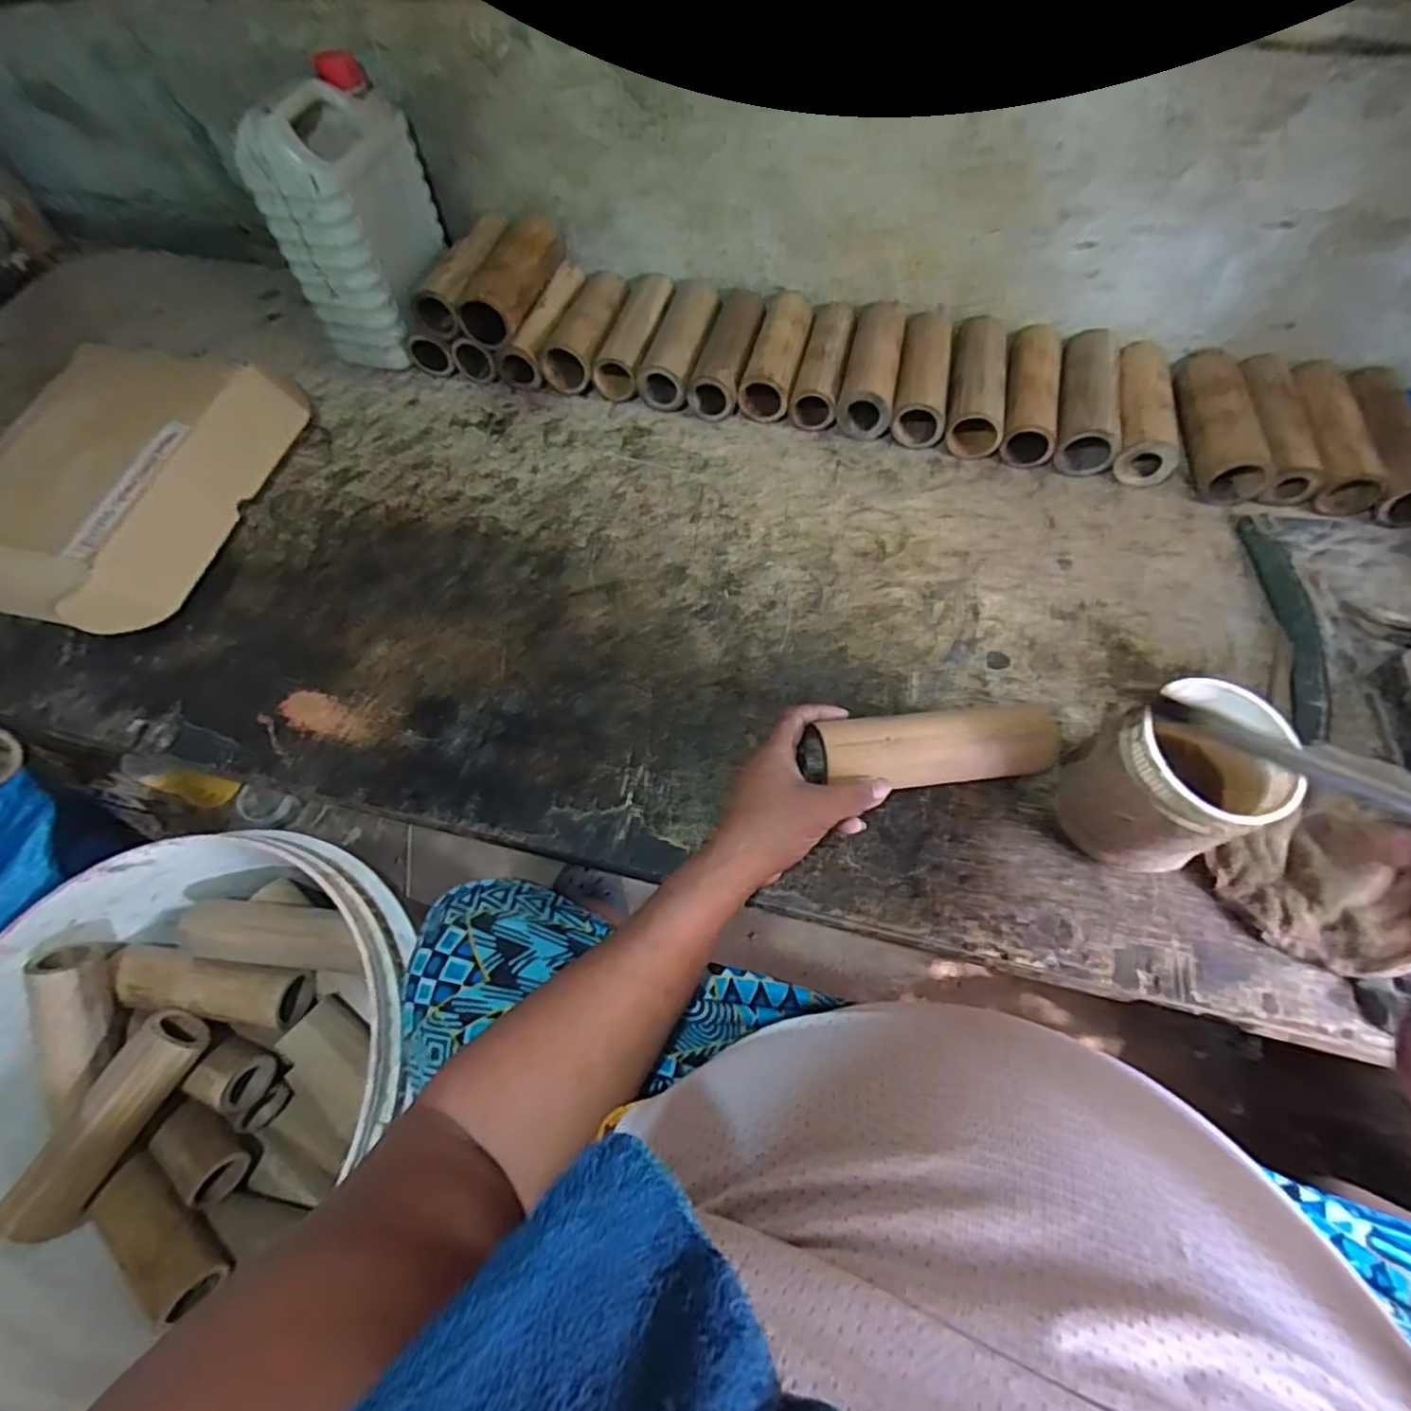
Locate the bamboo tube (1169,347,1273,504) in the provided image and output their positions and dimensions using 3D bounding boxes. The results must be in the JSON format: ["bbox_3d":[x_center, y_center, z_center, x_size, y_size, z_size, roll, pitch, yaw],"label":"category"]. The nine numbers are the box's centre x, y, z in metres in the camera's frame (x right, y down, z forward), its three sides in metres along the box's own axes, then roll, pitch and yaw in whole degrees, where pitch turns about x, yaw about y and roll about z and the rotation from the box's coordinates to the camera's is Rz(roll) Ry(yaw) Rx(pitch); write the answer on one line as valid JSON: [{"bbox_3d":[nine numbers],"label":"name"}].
[{"bbox_3d":[0.535,-0.297,0.684,0.057,0.054,0.182,7,62,4],"label":"bamboo tube"}]

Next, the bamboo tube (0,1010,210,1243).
[{"bbox_3d":[-0.503,0.353,0.550,0.052,0.061,0.183,29,79,15],"label":"bamboo tube"}]

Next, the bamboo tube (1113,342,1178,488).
[{"bbox_3d":[0.464,-0.317,0.700,0.056,0.052,0.181,11,62,6],"label":"bamboo tube"}]

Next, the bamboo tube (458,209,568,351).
[{"bbox_3d":[-0.211,-0.475,0.733,0.061,0.060,0.175,12,63,9],"label":"bamboo tube"}]

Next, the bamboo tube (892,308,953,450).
[{"bbox_3d":[0.241,-0.365,0.722,0.055,0.053,0.181,11,62,6],"label":"bamboo tube"}]

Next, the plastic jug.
[{"bbox_3d":[-0.365,-0.517,0.710,0.111,0.231,0.167,8,62,5],"label":"plastic jug"}]

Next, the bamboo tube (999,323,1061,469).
[{"bbox_3d":[0.352,-0.342,0.714,0.056,0.053,0.185,12,62,7],"label":"bamboo tube"}]

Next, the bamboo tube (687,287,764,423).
[{"bbox_3d":[0.030,-0.408,0.749,0.052,0.050,0.192,13,62,7],"label":"bamboo tube"}]

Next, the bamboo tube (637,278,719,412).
[{"bbox_3d":[-0.024,-0.421,0.757,0.060,0.051,0.194,12,62,7],"label":"bamboo tube"}]

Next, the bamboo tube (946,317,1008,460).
[{"bbox_3d":[0.296,-0.355,0.721,0.059,0.055,0.179,11,62,6],"label":"bamboo tube"}]

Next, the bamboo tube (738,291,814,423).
[{"bbox_3d":[0.085,-0.400,0.742,0.058,0.051,0.181,12,62,7],"label":"bamboo tube"}]

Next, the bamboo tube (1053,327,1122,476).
[{"bbox_3d":[0.407,-0.328,0.701,0.058,0.061,0.176,13,62,7],"label":"bamboo tube"}]

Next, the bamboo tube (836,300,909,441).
[{"bbox_3d":[0.188,-0.379,0.731,0.055,0.051,0.187,12,62,7],"label":"bamboo tube"}]

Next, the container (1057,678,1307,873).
[{"bbox_3d":[0.316,0.055,0.451,0.096,0.123,0.097,0,61,0],"label":"container"}]

